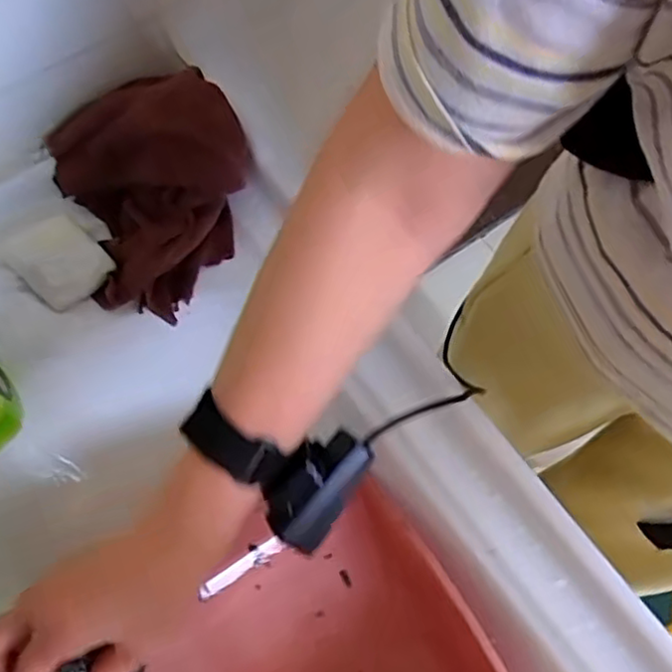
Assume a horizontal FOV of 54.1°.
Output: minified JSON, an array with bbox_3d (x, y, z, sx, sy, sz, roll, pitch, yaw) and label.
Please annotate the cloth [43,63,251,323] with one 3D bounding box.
[{"bbox_3d":[-0.135,-0.112,0.510,0.146,0.096,0.146,-22,69,-11],"label":"cloth"}]

